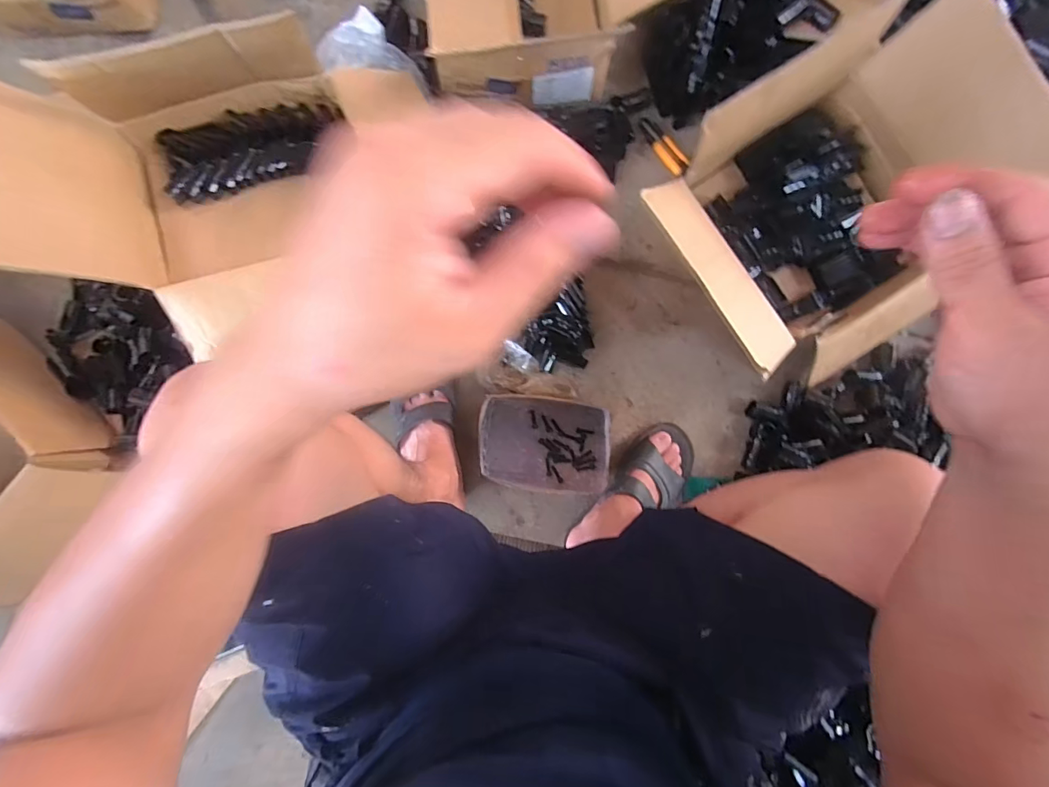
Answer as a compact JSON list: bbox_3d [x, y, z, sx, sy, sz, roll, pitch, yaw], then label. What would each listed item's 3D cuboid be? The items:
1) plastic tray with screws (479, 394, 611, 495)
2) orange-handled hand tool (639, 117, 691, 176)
[{"bbox_3d":[0.033,0.086,0.744,0.212,0.070,0.153,5,85,-1],"label":"plastic tray with screws"},{"bbox_3d":[0.250,-0.448,0.832,0.043,0.012,0.126,-35,87,-5],"label":"orange-handled hand tool"}]

